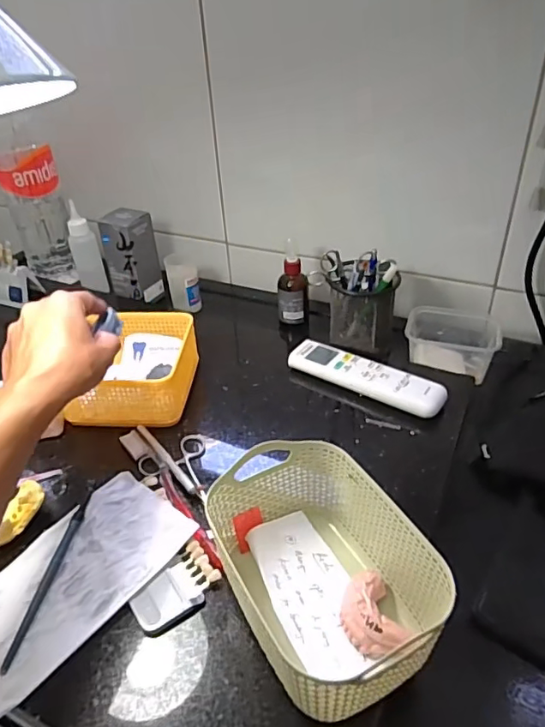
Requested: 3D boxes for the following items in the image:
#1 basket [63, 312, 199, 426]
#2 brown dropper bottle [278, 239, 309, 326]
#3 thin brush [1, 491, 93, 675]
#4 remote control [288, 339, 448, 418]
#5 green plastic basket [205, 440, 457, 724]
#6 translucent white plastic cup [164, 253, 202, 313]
[{"bbox_3d":[-0.148,0.001,0.598,0.122,0.052,0.145,3,37,8],"label":"basket"},{"bbox_3d":[0.028,-0.106,0.724,0.043,0.108,0.040,0,37,5],"label":"brown dropper bottle"},{"bbox_3d":[-0.179,0.167,0.430,0.010,0.007,0.151,3,37,9],"label":"thin brush"},{"bbox_3d":[0.102,0.017,0.598,0.178,0.024,0.046,22,43,30],"label":"remote control"},{"bbox_3d":[0.034,0.143,0.378,0.119,0.078,0.169,-21,40,-23],"label":"green plastic basket"},{"bbox_3d":[-0.129,-0.116,0.776,0.043,0.077,0.041,-2,37,2],"label":"translucent white plastic cup"}]

